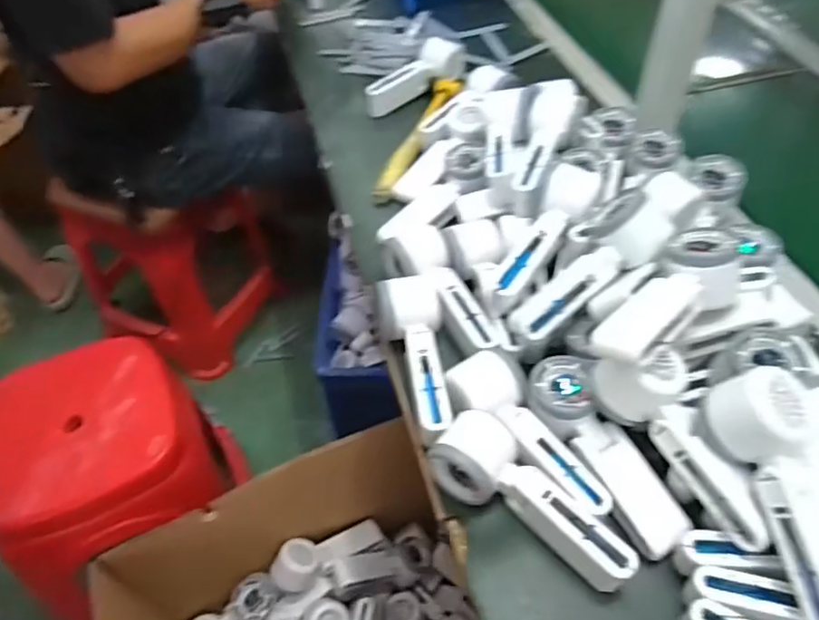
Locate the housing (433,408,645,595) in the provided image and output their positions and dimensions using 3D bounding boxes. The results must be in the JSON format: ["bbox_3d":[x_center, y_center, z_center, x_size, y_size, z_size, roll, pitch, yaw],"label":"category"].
[{"bbox_3d":[0.095,0.149,0.478,0.167,0.049,0.061,32,58,26],"label":"housing"}]

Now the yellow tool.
[{"bbox_3d":[0.017,-0.240,0.810,0.046,0.031,0.276,14,52,14],"label":"yellow tool"}]

